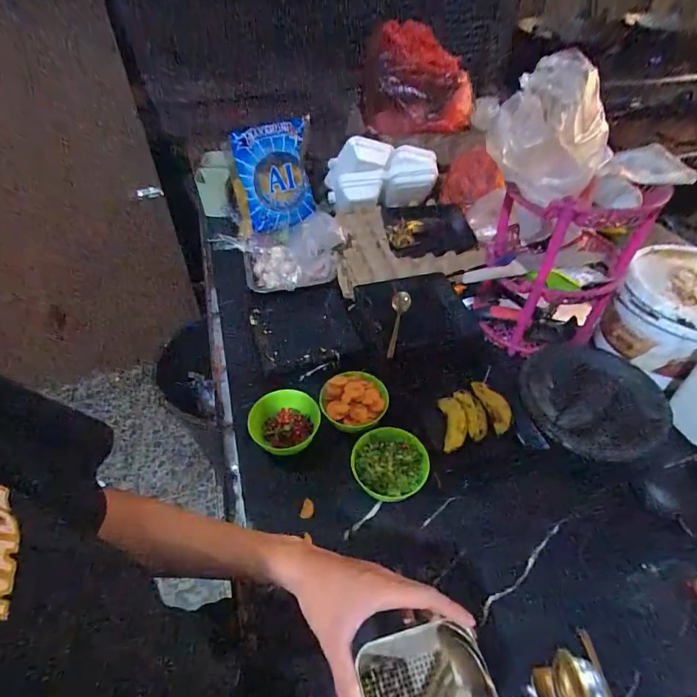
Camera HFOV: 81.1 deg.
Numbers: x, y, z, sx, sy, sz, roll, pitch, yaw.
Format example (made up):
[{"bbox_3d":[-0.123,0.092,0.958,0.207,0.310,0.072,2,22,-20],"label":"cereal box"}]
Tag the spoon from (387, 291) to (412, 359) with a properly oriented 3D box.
[{"bbox_3d":[0.095,-0.047,0.777,0.035,0.020,0.141,6,64,11],"label":"spoon"}]

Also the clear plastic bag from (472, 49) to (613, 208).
[{"bbox_3d":[0.280,-0.295,0.569,0.129,0.165,0.148,30,55,26],"label":"clear plastic bag"}]

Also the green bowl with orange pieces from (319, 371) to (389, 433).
[{"bbox_3d":[0.008,0.087,0.675,0.104,0.053,0.100,-1,47,1],"label":"green bowl with orange pieces"}]

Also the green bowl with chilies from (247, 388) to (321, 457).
[{"bbox_3d":[-0.106,0.121,0.664,0.112,0.052,0.096,18,51,18],"label":"green bowl with chilies"}]

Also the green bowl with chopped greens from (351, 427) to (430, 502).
[{"bbox_3d":[0.065,0.179,0.613,0.109,0.052,0.103,-1,47,1],"label":"green bowl with chopped greens"}]

